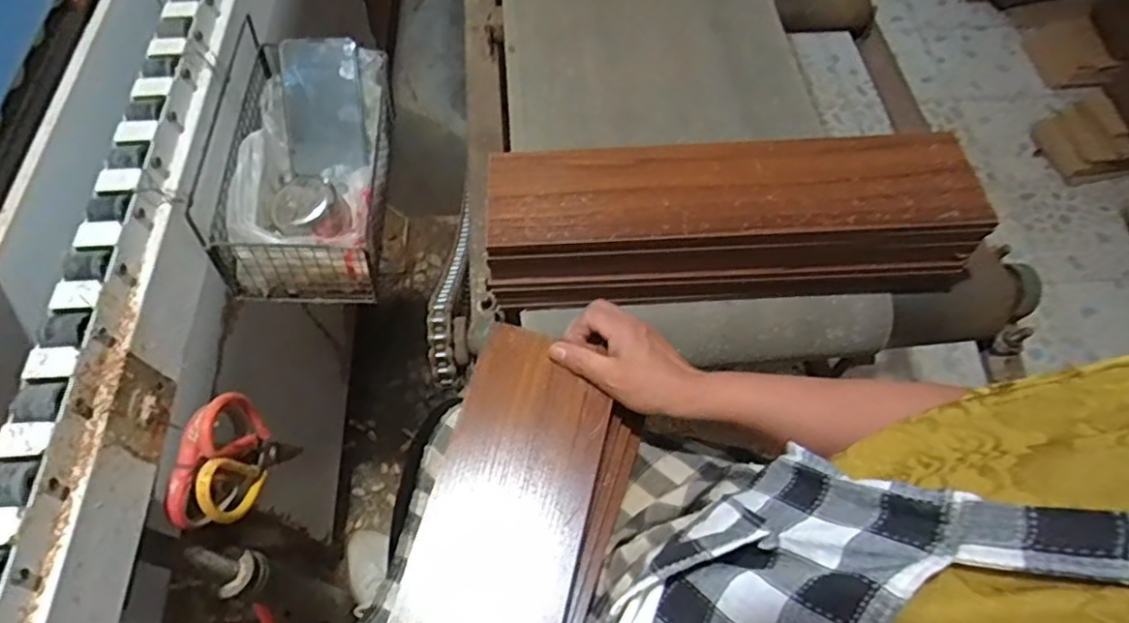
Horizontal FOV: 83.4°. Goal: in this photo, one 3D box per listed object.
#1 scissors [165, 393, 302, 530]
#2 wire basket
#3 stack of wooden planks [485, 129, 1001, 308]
[{"bbox_3d":[-0.282,0.125,0.569,0.025,0.182,0.099,4,83,3],"label":"scissors"},{"bbox_3d":[-0.247,-0.153,0.628,0.124,0.103,0.260,-3,61,-1],"label":"wire basket"},{"bbox_3d":[0.164,-0.098,0.652,0.477,0.098,0.132,-3,61,-1],"label":"stack of wooden planks"}]

